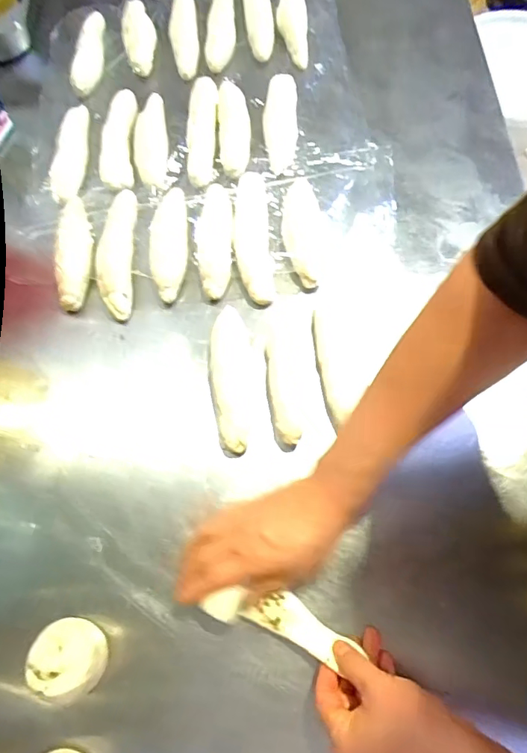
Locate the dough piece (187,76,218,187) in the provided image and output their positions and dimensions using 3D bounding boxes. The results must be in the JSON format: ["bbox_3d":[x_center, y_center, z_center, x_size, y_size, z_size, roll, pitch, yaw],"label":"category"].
[{"bbox_3d":[-0.077,-0.318,0.630,0.034,0.018,0.175,-1,67,4],"label":"dough piece"}]

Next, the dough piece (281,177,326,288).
[{"bbox_3d":[0.045,-0.164,0.559,0.046,0.031,0.125,-3,67,3],"label":"dough piece"}]

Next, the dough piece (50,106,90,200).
[{"bbox_3d":[-0.242,-0.290,0.632,0.036,0.031,0.144,0,68,5],"label":"dough piece"}]

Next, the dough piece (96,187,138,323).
[{"bbox_3d":[-0.167,-0.145,0.574,0.044,0.033,0.159,-3,67,3],"label":"dough piece"}]

